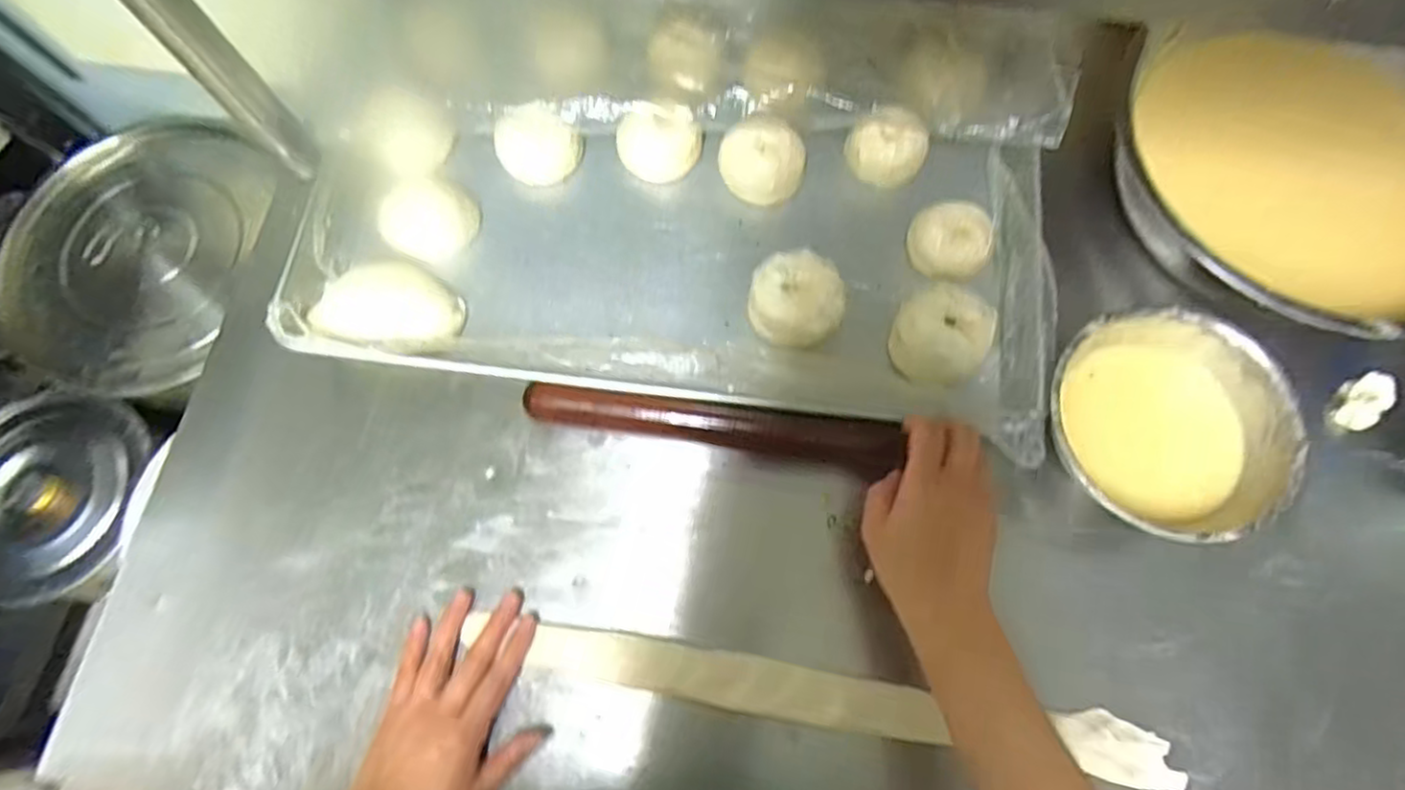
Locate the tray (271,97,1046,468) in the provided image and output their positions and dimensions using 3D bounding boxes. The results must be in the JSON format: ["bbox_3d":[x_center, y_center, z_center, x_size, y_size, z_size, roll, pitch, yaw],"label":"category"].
[{"bbox_3d":[-0.026,-0.125,0.566,0.590,0.050,0.277,8,72,3],"label":"tray"}]

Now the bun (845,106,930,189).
[{"bbox_3d":[0.160,-0.216,0.593,0.064,0.042,0.060,0,72,0],"label":"bun"}]

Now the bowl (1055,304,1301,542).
[{"bbox_3d":[0.330,0.024,0.507,0.158,0.072,0.161,0,72,0],"label":"bowl"}]

